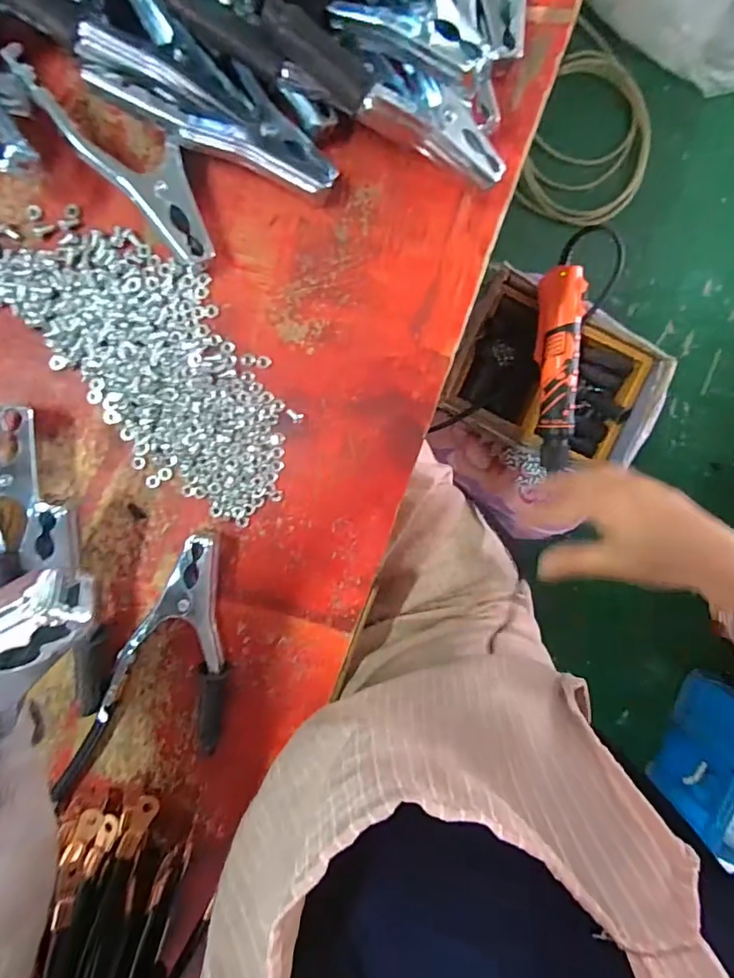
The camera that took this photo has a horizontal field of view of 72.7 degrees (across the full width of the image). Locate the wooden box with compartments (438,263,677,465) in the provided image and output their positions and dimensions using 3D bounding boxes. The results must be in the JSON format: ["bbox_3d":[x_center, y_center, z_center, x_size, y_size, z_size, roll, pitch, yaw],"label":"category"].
[{"bbox_3d":[0.233,-0.137,0.615,0.260,0.068,0.174,20,94,-6],"label":"wooden box with compartments"}]

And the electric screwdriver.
[{"bbox_3d":[0.219,-0.134,0.570,0.040,0.036,0.220,-2,96,-4],"label":"electric screwdriver"}]

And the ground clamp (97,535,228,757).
[{"bbox_3d":[-0.119,0.101,0.329,0.075,0.025,0.142,19,94,-6],"label":"ground clamp"}]

